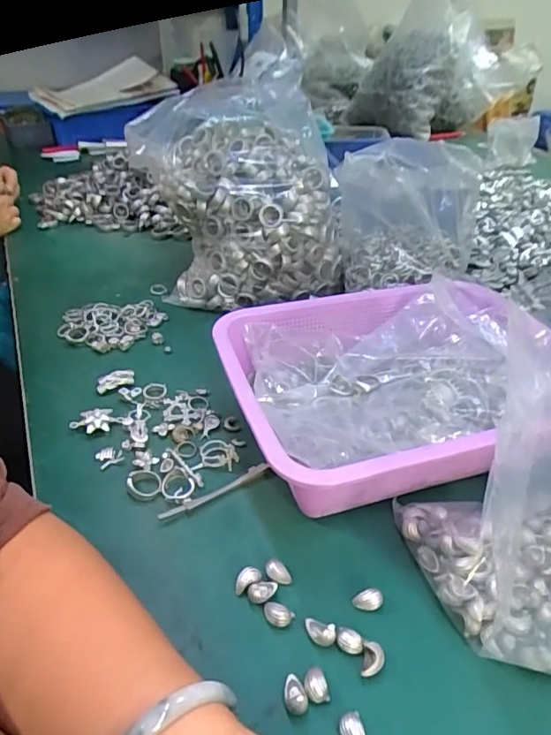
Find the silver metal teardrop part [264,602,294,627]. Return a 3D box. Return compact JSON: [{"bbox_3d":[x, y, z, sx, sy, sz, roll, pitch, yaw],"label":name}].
[{"bbox_3d":[0.001,0.158,0.327,0.019,0.011,0.012,14,39,15],"label":"silver metal teardrop part"}]

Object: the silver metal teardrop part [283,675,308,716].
[{"bbox_3d":[0.011,0.186,0.290,0.013,0.009,0.020,-2,38,-5],"label":"silver metal teardrop part"}]

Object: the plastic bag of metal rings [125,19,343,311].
[{"bbox_3d":[-0.041,-0.221,0.605,0.224,0.263,0.167,-5,38,-9],"label":"plastic bag of metal rings"}]

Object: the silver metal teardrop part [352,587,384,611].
[{"bbox_3d":[0.061,0.153,0.336,0.019,0.011,0.011,5,38,4],"label":"silver metal teardrop part"}]

